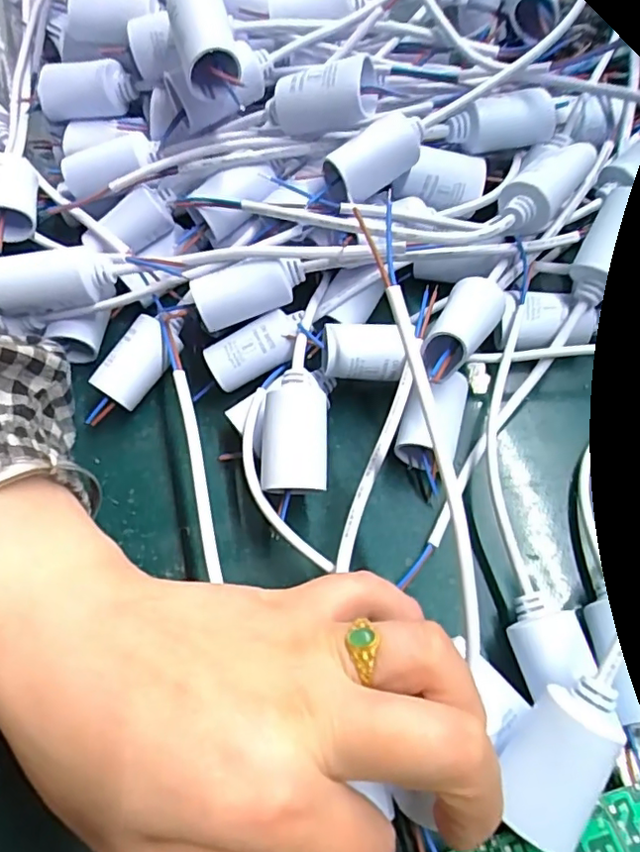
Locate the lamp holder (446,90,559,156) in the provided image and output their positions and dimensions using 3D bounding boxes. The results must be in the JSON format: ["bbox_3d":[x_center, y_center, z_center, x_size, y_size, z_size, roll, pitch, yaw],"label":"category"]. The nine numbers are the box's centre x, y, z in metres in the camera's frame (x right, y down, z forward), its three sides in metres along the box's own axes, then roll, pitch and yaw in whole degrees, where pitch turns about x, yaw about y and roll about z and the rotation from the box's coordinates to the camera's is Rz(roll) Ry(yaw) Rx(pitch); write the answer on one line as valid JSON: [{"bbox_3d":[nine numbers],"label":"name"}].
[{"bbox_3d":[0.094,-0.151,0.290,0.060,0.021,0.021,-20,63,-7],"label":"lamp holder"}]

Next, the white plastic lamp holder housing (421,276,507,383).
[{"bbox_3d":[0.062,-0.042,0.252,0.022,0.025,0.050,24,74,15],"label":"white plastic lamp holder housing"}]

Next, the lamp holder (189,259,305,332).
[{"bbox_3d":[-0.033,-0.063,0.269,0.051,0.022,0.020,-14,68,1],"label":"lamp holder"}]

